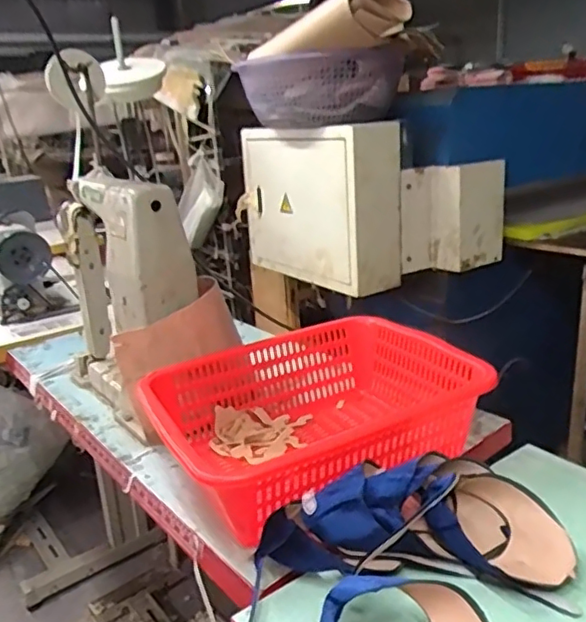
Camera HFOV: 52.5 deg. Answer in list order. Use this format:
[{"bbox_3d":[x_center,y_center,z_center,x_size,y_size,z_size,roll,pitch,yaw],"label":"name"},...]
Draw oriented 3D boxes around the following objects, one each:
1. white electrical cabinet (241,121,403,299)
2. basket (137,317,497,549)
[{"bbox_3d":[0.056,-0.273,1.540,0.187,0.372,0.450,-15,21,-29],"label":"white electrical cabinet"},{"bbox_3d":[0.041,0.151,0.860,0.465,0.134,0.318,-14,21,-26],"label":"basket"}]

